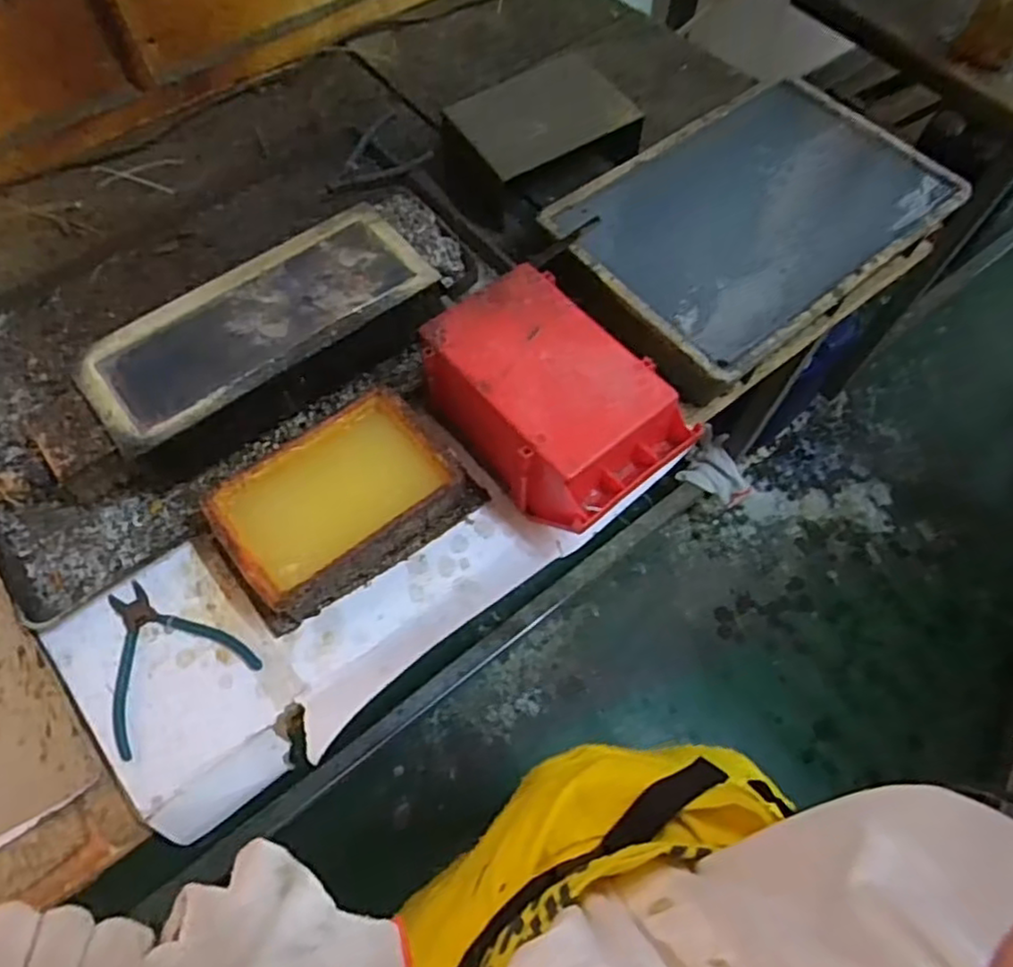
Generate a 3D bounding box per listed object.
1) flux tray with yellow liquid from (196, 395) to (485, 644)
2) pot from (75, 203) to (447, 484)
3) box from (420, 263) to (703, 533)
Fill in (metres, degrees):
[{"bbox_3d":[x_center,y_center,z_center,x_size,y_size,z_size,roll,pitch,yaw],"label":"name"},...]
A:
[{"bbox_3d":[-0.149,0.014,0.633,0.237,0.069,0.139,-36,70,-17],"label":"flux tray with yellow liquid"},{"bbox_3d":[-0.238,-0.143,0.704,0.343,0.093,0.172,-33,69,-16],"label":"pot"},{"bbox_3d":[0.041,-0.073,0.644,0.147,0.113,0.231,-37,70,-17],"label":"box"}]

